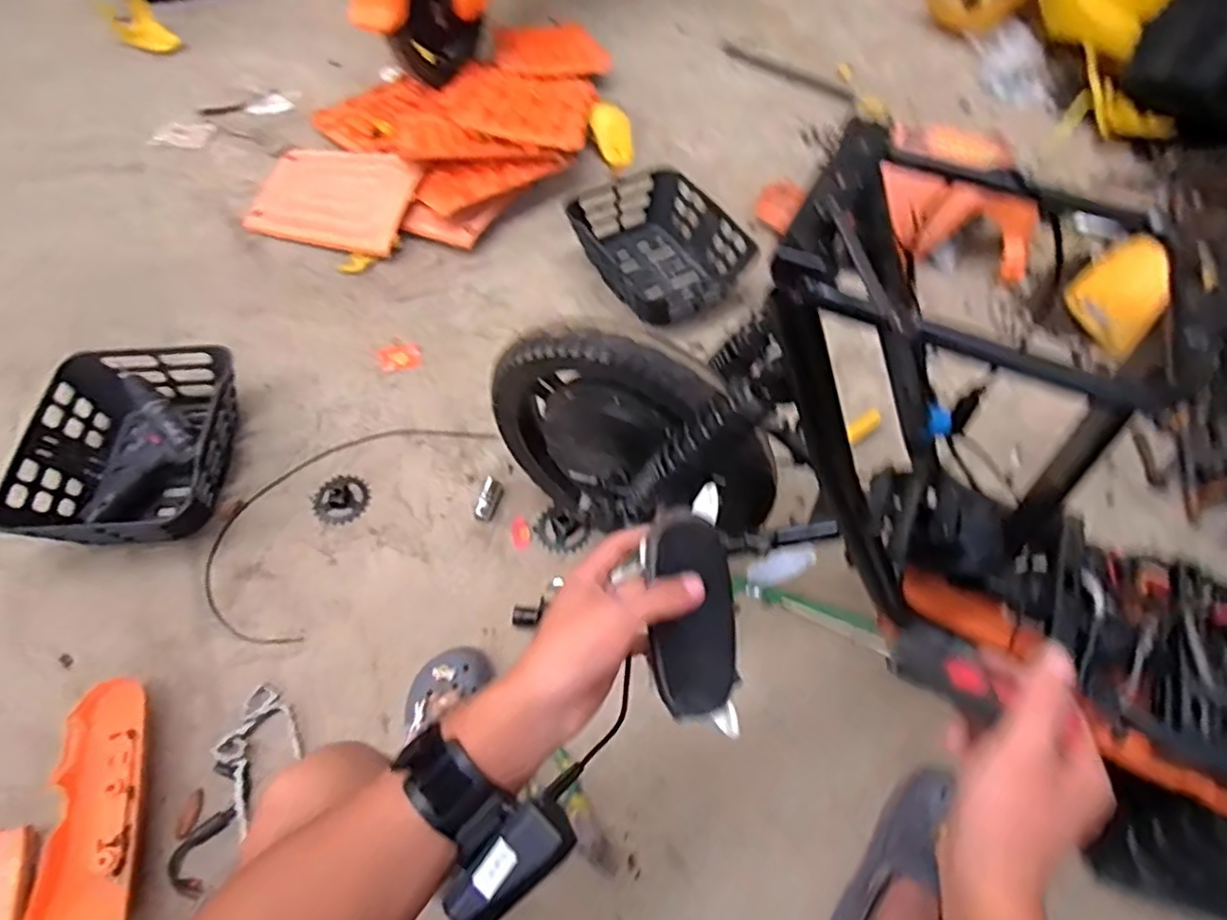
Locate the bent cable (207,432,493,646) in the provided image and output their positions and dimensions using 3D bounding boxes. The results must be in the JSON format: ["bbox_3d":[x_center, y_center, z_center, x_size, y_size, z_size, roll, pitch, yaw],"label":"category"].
[{"bbox_3d":[-0.431,0.060,1.030,0.242,0.029,0.477,33,66,17],"label":"bent cable"}]

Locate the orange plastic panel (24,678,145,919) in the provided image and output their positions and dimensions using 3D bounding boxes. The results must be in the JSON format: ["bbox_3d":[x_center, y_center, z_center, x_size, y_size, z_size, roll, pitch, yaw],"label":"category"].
[{"bbox_3d":[-0.629,0.440,0.783,0.091,0.024,0.327,-10,59,-8],"label":"orange plastic panel"}]

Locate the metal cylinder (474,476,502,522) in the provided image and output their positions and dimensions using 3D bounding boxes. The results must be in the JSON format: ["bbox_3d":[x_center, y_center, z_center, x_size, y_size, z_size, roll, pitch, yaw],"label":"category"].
[{"bbox_3d":[-0.198,0.063,1.033,0.032,0.026,0.069,15,59,7],"label":"metal cylinder"}]

